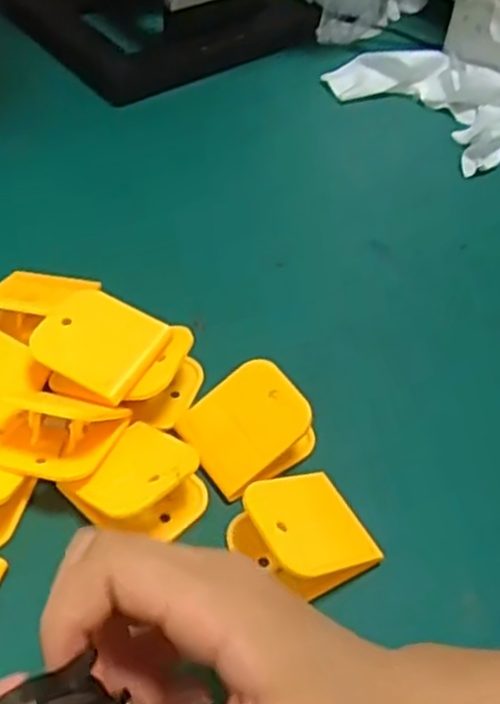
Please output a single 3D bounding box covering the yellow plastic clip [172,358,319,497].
[{"bbox_3d":[-0.002,0.032,0.356,0.050,0.028,0.049,-30,59,-27],"label":"yellow plastic clip"}]

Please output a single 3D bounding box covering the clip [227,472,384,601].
[{"bbox_3d":[0.025,0.075,0.322,0.055,0.028,0.049,-27,57,-26],"label":"clip"}]

